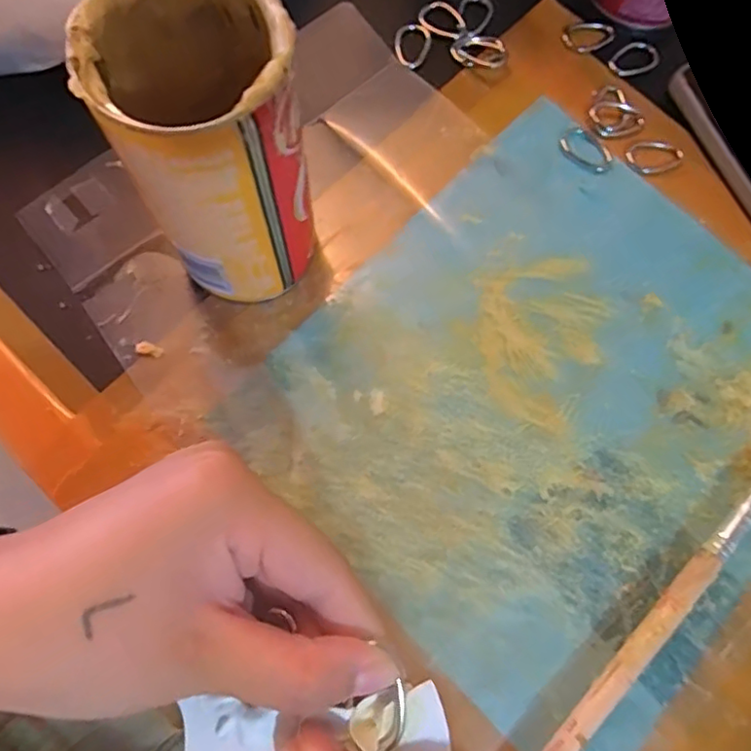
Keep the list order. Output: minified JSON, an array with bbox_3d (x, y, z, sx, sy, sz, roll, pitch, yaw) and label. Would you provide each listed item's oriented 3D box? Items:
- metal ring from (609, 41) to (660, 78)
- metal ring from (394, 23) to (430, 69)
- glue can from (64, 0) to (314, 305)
[{"bbox_3d":[0.140,-0.173,0.324,0.029,0.005,0.017,-17,76,-7],"label":"metal ring"},{"bbox_3d":[0.019,-0.176,0.316,0.018,0.004,0.026,14,74,2],"label":"metal ring"},{"bbox_3d":[-0.056,-0.076,0.221,0.057,0.125,0.055,1,74,-2],"label":"glue can"}]

